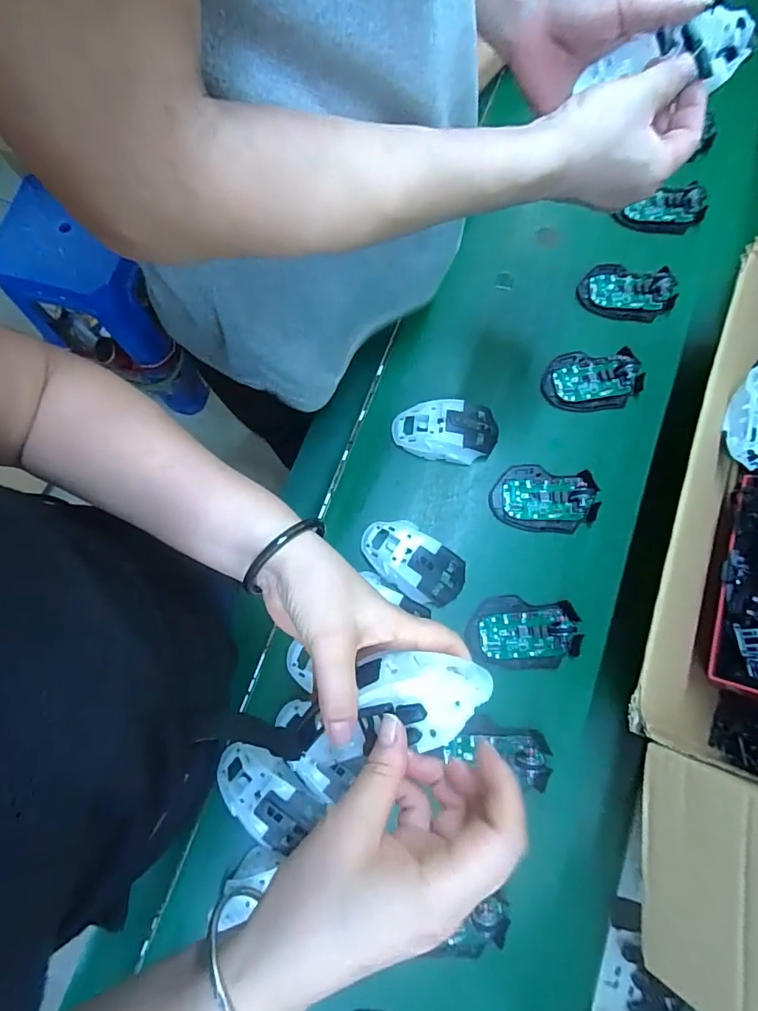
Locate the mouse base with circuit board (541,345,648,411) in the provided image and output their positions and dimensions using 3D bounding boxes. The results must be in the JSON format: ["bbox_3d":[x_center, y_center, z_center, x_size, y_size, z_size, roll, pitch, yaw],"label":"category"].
[{"bbox_3d":[0.253,-0.150,0.564,0.112,0.015,0.074,-4,79,-4],"label":"mouse base with circuit board"}]

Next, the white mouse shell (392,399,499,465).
[{"bbox_3d":[0.076,-0.084,0.540,0.116,0.037,0.061,5,78,-2],"label":"white mouse shell"}]

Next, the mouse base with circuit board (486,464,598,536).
[{"bbox_3d":[0.185,-0.008,0.534,0.114,0.018,0.072,5,78,-2],"label":"mouse base with circuit board"}]

